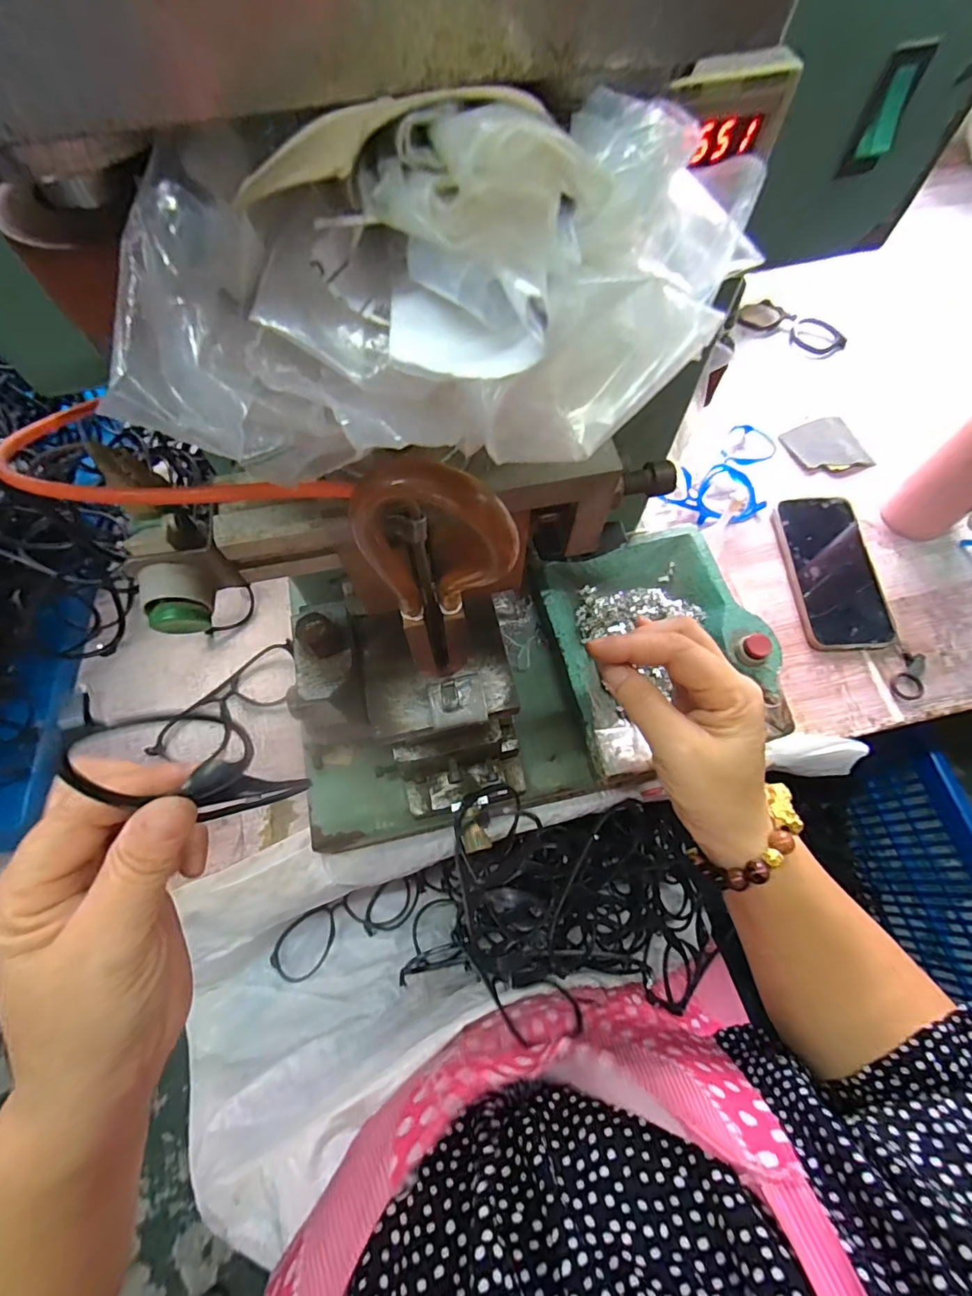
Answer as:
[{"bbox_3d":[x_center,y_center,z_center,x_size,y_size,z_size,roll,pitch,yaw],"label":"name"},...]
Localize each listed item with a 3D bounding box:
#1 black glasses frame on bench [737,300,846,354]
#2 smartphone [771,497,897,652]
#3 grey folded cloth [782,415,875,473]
[{"bbox_3d":[0.375,-0.394,0.637,0.129,0.023,0.046,29,71,12],"label":"black glasses frame on bench"},{"bbox_3d":[0.333,-0.075,0.498,0.085,0.013,0.159,-2,68,0],"label":"smartphone"},{"bbox_3d":[0.367,-0.217,0.561,0.079,0.011,0.064,-16,68,-5],"label":"grey folded cloth"}]

